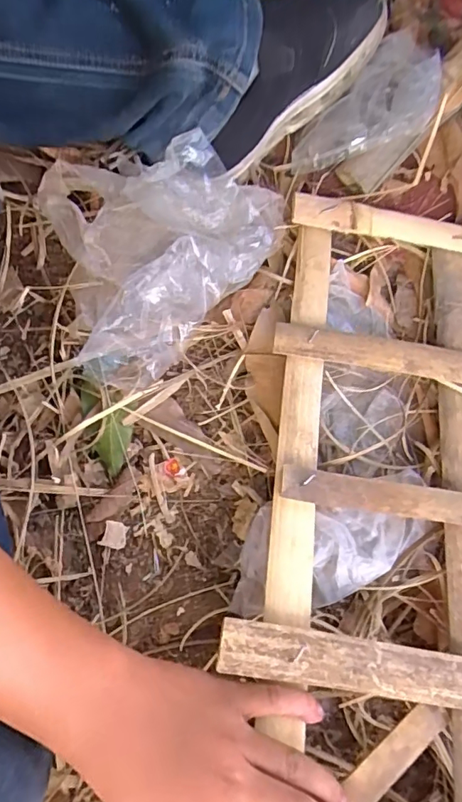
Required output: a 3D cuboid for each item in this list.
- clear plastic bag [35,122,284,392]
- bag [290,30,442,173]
[{"bbox_3d":[-0.073,-0.138,0.434,0.170,0.070,0.229,38,75,7],"label":"clear plastic bag"},{"bbox_3d":[0.139,-0.280,0.481,0.166,0.049,0.099,-41,80,-13],"label":"bag"}]

